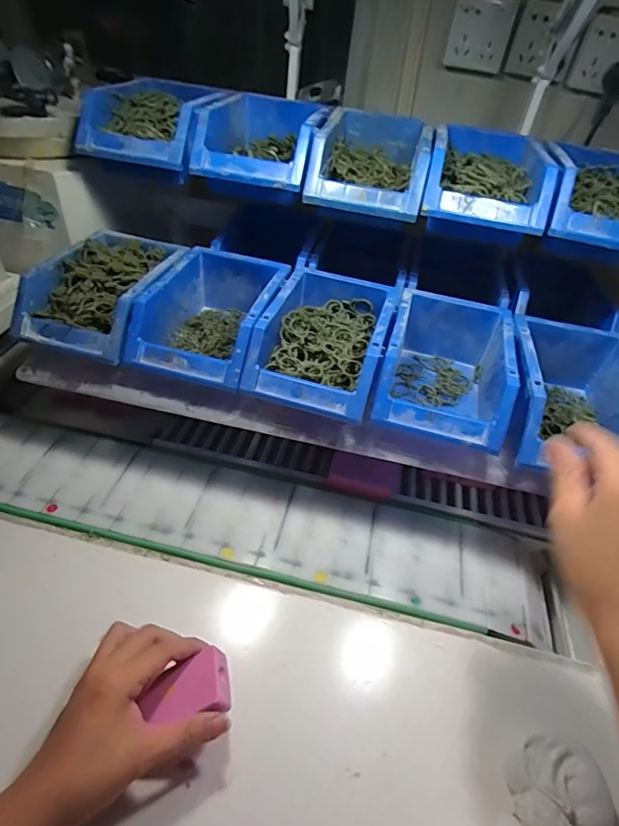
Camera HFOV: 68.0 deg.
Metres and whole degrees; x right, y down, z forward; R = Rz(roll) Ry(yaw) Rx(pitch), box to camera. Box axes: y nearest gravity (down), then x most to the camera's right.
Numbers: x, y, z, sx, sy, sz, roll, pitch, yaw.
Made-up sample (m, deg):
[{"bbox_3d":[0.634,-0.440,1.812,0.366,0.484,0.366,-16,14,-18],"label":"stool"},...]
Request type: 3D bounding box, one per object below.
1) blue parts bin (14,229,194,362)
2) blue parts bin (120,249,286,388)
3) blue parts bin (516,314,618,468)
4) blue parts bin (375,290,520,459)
[{"bbox_3d":[-0.224,-0.129,0.517,0.121,0.077,0.184,16,44,8],"label":"blue parts bin"},{"bbox_3d":[-0.105,-0.102,0.510,0.123,0.083,0.175,14,43,6],"label":"blue parts bin"},{"bbox_3d":[0.264,-0.018,0.464,0.123,0.071,0.167,12,43,4],"label":"blue parts bin"},{"bbox_3d":[0.140,-0.044,0.482,0.120,0.080,0.173,15,43,8],"label":"blue parts bin"}]

